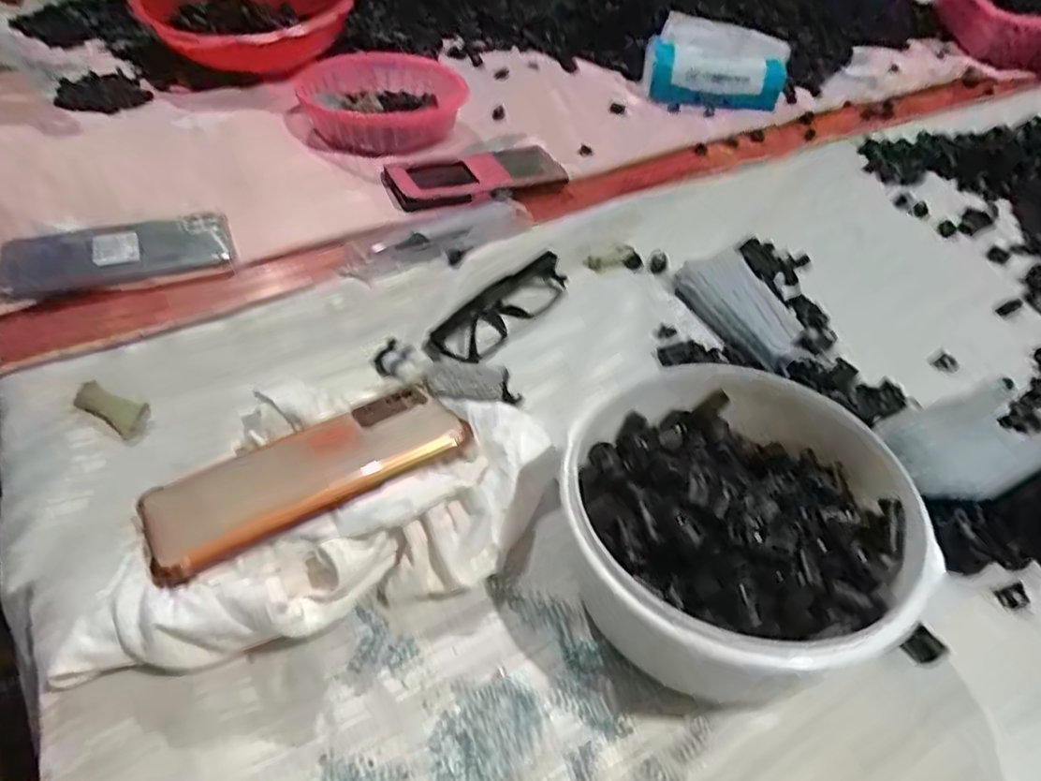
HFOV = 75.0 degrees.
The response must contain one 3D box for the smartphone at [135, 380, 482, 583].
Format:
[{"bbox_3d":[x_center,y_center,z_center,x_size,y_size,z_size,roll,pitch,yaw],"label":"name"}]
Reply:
[{"bbox_3d":[-0.113,0.041,0.358,0.158,0.009,0.075,-27,37,-24],"label":"smartphone"}]

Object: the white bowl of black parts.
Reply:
[{"bbox_3d":[0.099,0.068,0.331,0.147,0.081,0.153,2,44,-2],"label":"white bowl of black parts"}]

